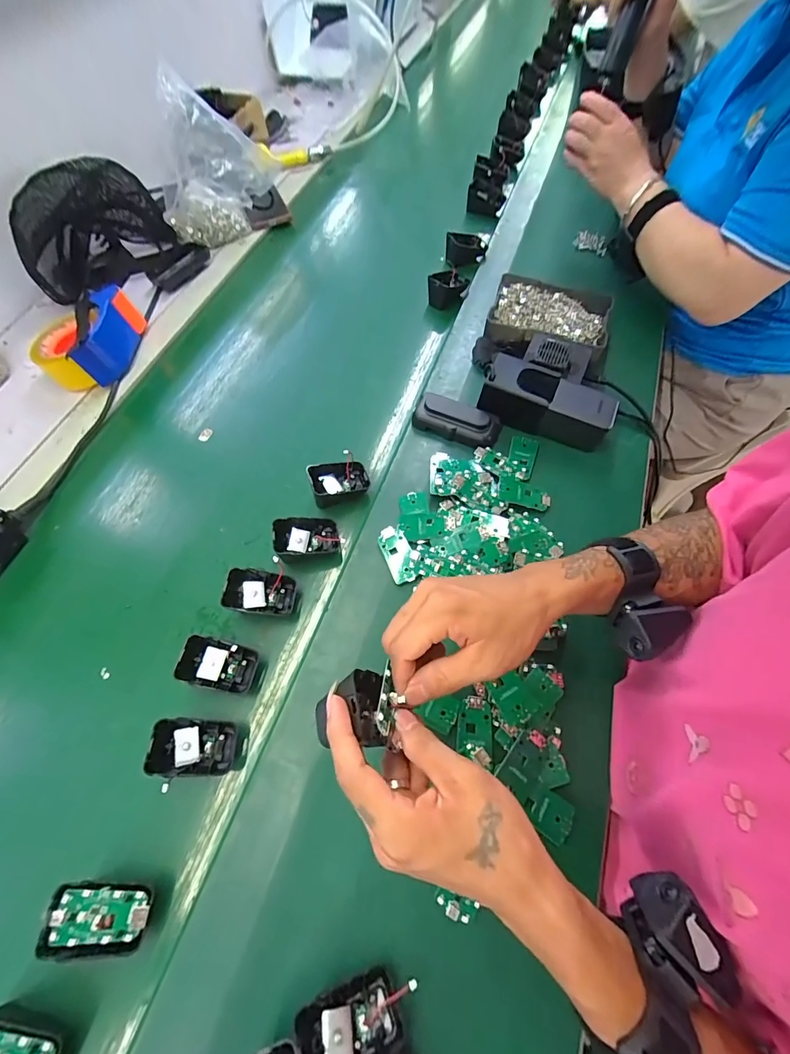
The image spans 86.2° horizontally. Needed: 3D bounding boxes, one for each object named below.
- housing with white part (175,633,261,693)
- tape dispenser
[{"bbox_3d":[-0.168,0.133,0.406,0.065,0.038,0.046,11,64,8],"label":"housing with white part"},{"bbox_3d":[-0.442,-0.269,0.606,0.109,0.067,0.144,13,65,9],"label":"tape dispenser"}]

